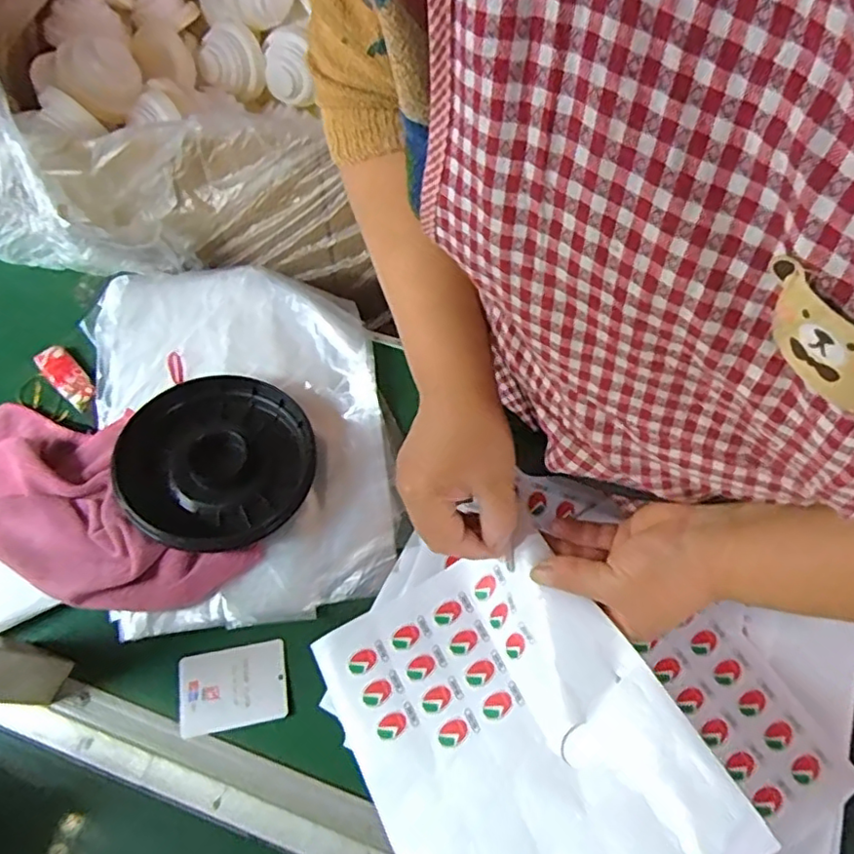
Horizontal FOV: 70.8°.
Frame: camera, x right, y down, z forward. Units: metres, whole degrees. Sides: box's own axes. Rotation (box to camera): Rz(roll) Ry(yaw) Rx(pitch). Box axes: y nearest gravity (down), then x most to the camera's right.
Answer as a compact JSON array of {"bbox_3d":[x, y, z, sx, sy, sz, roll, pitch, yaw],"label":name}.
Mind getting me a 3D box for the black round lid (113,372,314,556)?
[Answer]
[{"bbox_3d":[-0.159,0.021,0.455,0.134,0.039,0.146,0,65,1],"label":"black round lid"}]

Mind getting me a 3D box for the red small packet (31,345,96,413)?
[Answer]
[{"bbox_3d":[-0.308,-0.043,0.515,0.068,0.008,0.026,41,72,18],"label":"red small packet"}]

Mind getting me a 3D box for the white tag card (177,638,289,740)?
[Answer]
[{"bbox_3d":[-0.130,0.174,0.403,0.070,0.004,0.050,-11,65,-4],"label":"white tag card"}]

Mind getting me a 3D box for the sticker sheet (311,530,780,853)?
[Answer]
[{"bbox_3d":[0.045,0.184,0.360,0.180,0.027,0.224,-39,53,3],"label":"sticker sheet"}]

